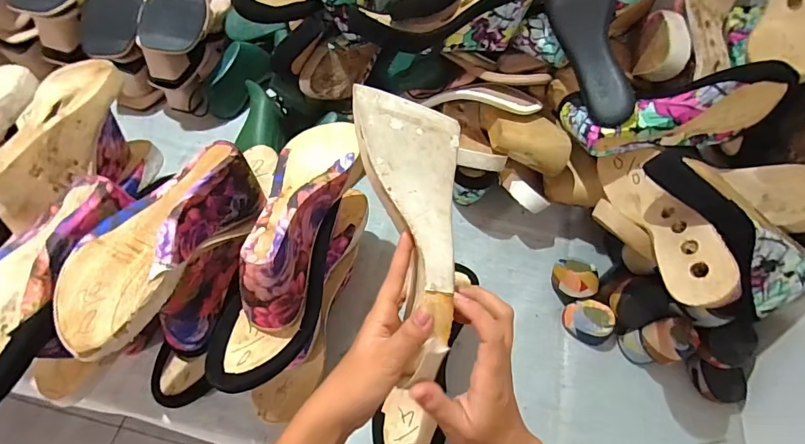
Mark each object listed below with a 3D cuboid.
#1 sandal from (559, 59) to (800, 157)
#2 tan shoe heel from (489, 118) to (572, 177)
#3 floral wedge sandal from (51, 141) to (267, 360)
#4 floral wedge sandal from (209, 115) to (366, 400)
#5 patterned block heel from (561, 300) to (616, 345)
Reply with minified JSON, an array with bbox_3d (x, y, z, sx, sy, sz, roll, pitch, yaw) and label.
[{"bbox_3d":[0.313,-0.133,0.501,0.232,0.075,0.085,-8,57,19],"label":"sandal"},{"bbox_3d":[0.167,-0.111,0.564,0.107,0.045,0.067,21,60,9],"label":"tan shoe heel"},{"bbox_3d":[-0.214,0.013,0.388,0.082,0.071,0.219,21,46,8],"label":"floral wedge sandal"},{"bbox_3d":[-0.110,0.018,0.418,0.081,0.094,0.288,16,78,6],"label":"floral wedge sandal"},{"bbox_3d":[0.246,0.134,0.571,0.053,0.036,0.054,1,59,-3],"label":"patterned block heel"}]

